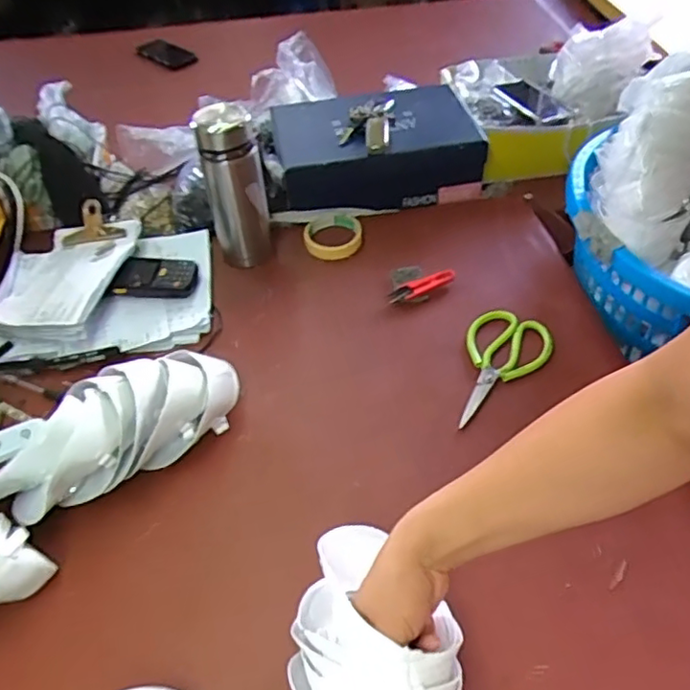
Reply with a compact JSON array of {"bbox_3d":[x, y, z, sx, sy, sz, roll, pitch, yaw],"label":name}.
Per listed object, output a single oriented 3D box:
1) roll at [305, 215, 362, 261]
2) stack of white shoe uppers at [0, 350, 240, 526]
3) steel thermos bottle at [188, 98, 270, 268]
[{"bbox_3d":[-0.018,-0.169,0.983,0.087,0.029,0.087,-12,47,-8],"label":"roll"},{"bbox_3d":[-0.247,0.091,0.696,0.263,0.093,0.100,-27,51,-21],"label":"stack of white shoe uppers"},{"bbox_3d":[-0.160,-0.231,0.914,0.081,0.227,0.085,-16,48,-12],"label":"steel thermos bottle"}]

